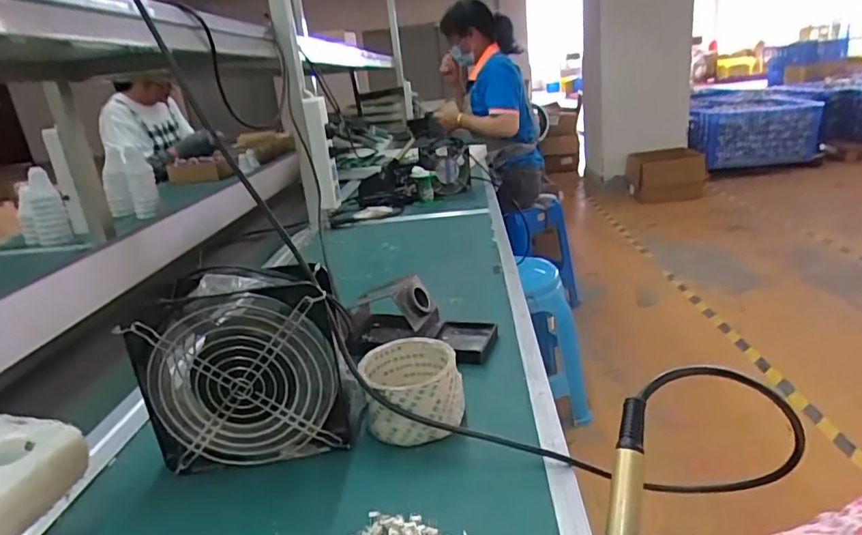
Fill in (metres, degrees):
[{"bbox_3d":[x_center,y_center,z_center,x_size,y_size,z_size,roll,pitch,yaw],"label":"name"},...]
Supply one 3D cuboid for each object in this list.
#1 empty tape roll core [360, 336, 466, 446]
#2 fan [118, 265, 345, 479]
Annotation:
[{"bbox_3d":[-0.016,0.104,0.466,0.081,0.056,0.082,-8,18,-3],"label":"empty tape roll core"},{"bbox_3d":[-0.145,0.081,0.434,0.152,0.153,0.053,-8,18,-2],"label":"fan"}]

